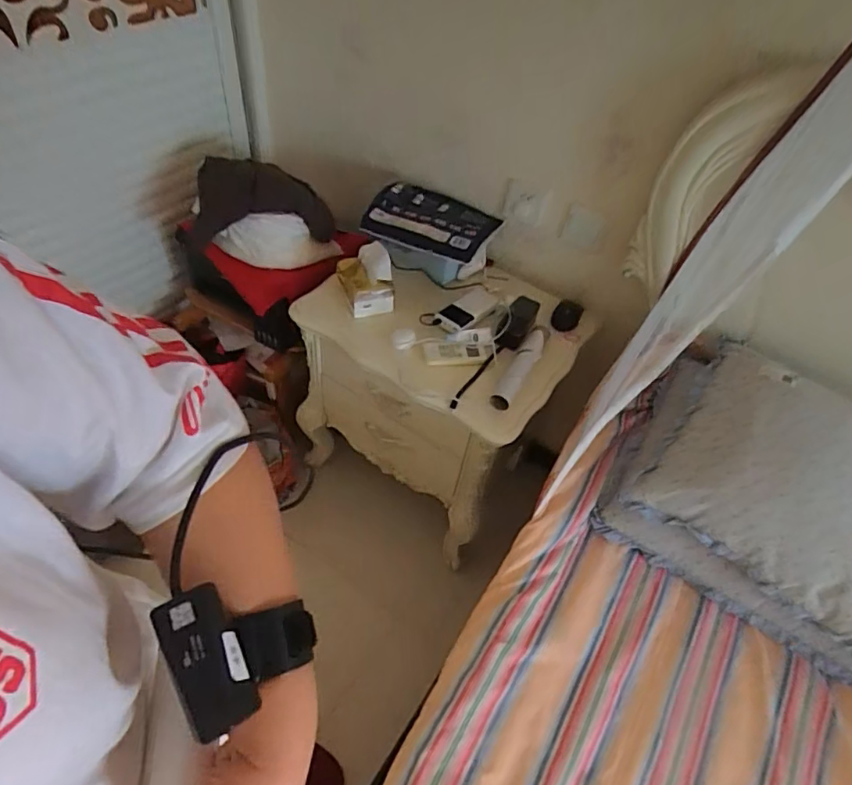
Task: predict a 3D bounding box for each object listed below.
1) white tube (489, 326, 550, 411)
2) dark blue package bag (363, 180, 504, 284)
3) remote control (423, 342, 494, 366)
[{"bbox_3d":[0.195,-0.059,1.118,0.048,0.039,0.245,26,51,15],"label":"white tube"},{"bbox_3d":[0.007,-0.374,1.284,0.289,0.141,0.198,23,50,12],"label":"dark blue package bag"},{"bbox_3d":[0.070,-0.082,1.125,0.143,0.017,0.050,-3,50,-10],"label":"remote control"}]

